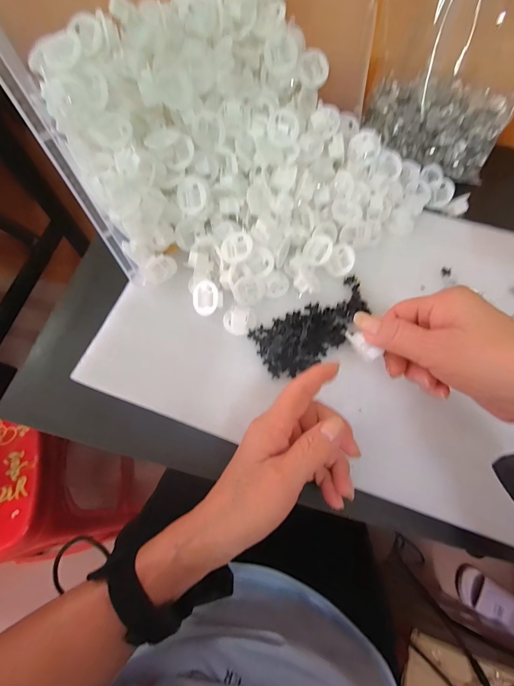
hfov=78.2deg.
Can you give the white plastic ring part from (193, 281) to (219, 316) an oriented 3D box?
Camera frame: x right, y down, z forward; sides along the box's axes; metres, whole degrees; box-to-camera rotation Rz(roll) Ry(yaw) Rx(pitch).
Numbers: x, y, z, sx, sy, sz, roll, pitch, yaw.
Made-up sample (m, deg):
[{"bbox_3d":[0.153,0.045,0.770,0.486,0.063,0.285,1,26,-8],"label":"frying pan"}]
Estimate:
[{"bbox_3d":[-0.051,-0.044,0.312,0.032,0.004,0.033,3,96,33],"label":"white plastic ring part"}]

